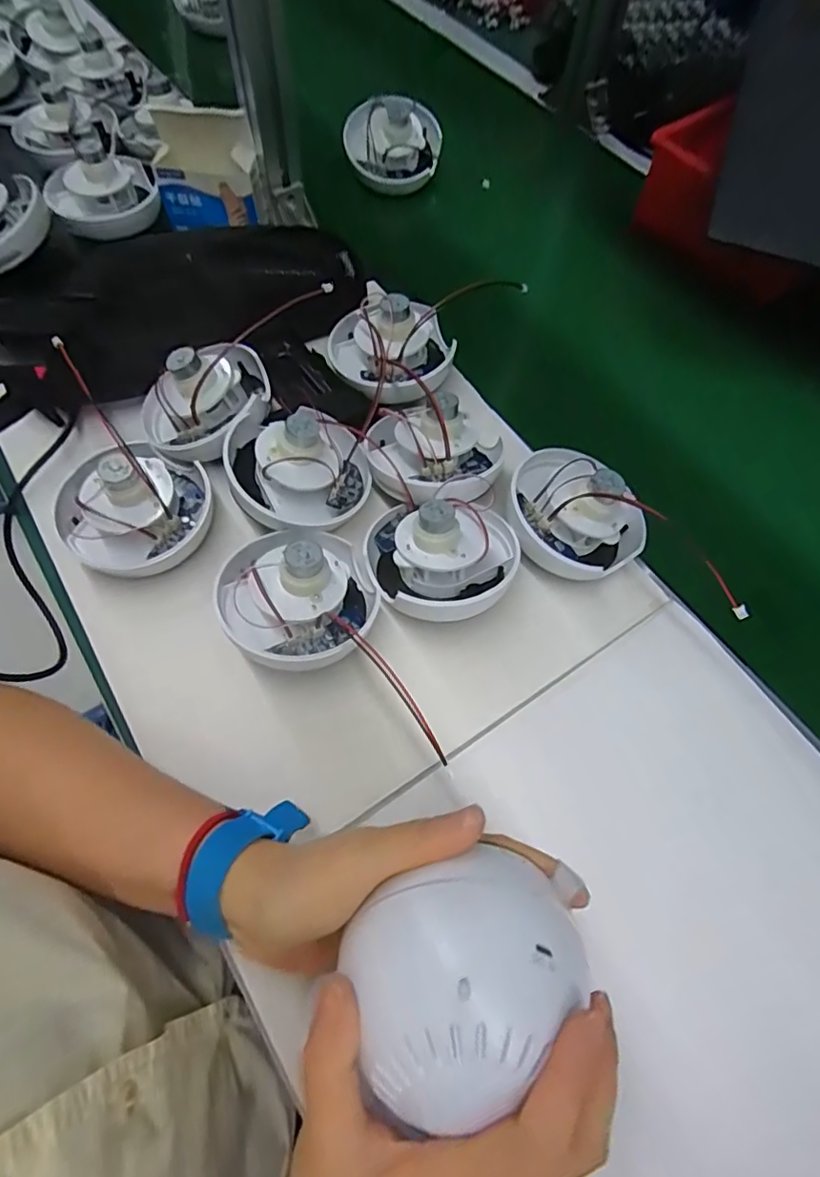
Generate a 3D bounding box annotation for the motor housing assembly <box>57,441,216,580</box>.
[{"bbox_3d":[-0.193,-0.060,0.399,0.087,0.062,0.106,34,67,13],"label":"motor housing assembly"}]

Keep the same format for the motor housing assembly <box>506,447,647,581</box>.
[{"bbox_3d":[0.122,-0.055,0.415,0.107,0.068,0.098,32,67,13],"label":"motor housing assembly"}]

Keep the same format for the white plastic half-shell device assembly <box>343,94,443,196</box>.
[{"bbox_3d":[-0.020,-0.492,0.619,0.104,0.068,0.074,-1,64,-3],"label":"white plastic half-shell device assembly"}]

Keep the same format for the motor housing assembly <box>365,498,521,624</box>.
[{"bbox_3d":[0.022,-0.027,0.383,0.107,0.054,0.094,4,64,0],"label":"motor housing assembly"}]

